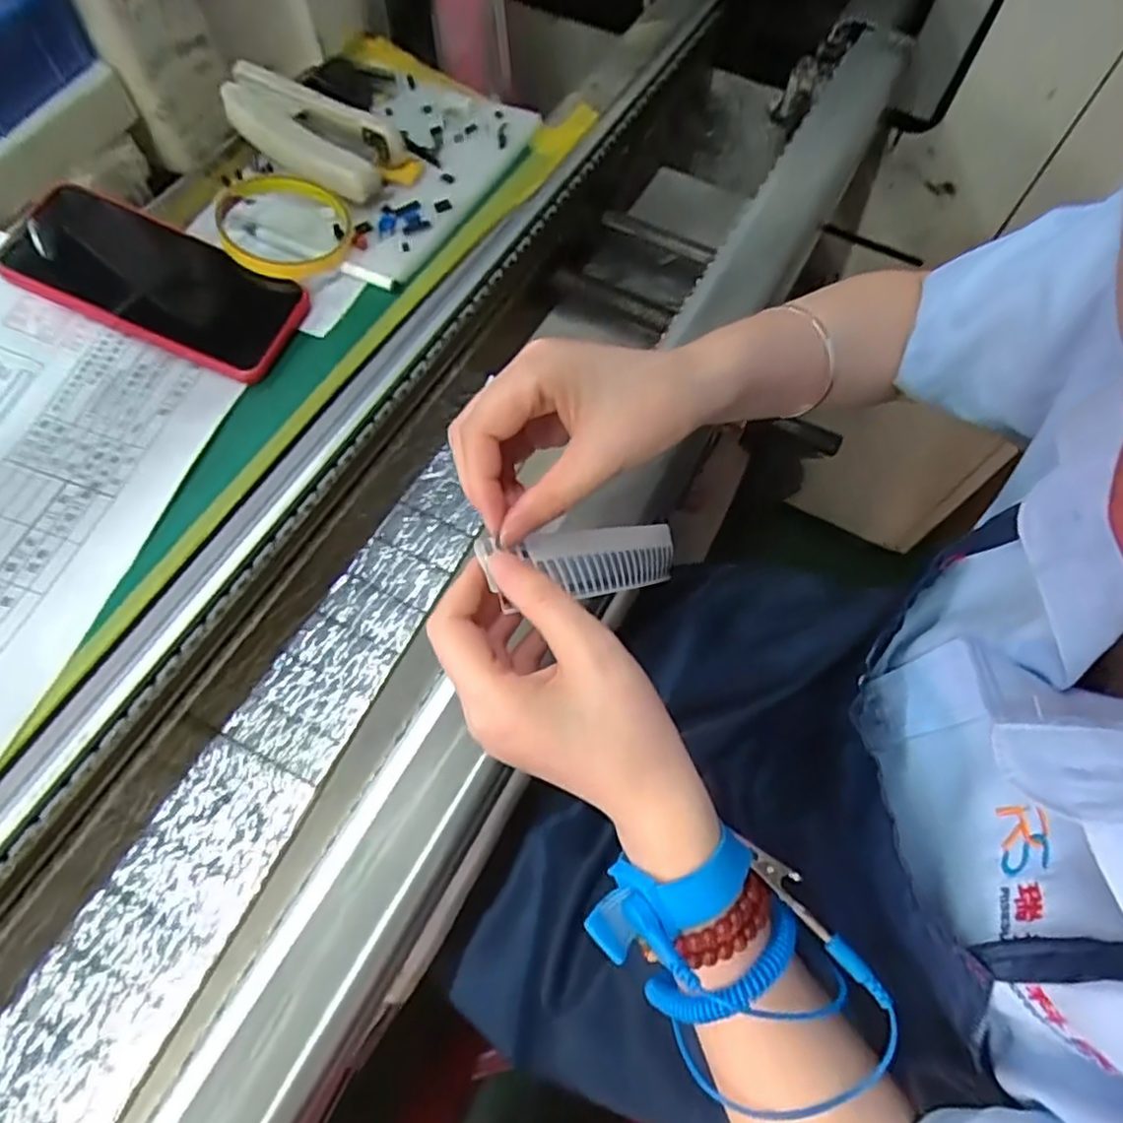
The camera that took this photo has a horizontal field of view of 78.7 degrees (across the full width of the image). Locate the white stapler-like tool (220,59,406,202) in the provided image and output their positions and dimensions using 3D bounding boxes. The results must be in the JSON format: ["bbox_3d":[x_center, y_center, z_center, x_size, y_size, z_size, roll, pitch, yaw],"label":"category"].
[{"bbox_3d":[-0.170,-0.287,0.452,0.110,0.044,0.056,25,65,-4],"label":"white stapler-like tool"}]

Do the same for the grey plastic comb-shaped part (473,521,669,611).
[{"bbox_3d":[0.018,-0.001,0.330,0.150,0.008,0.033,-7,72,-54],"label":"grey plastic comb-shaped part"}]

